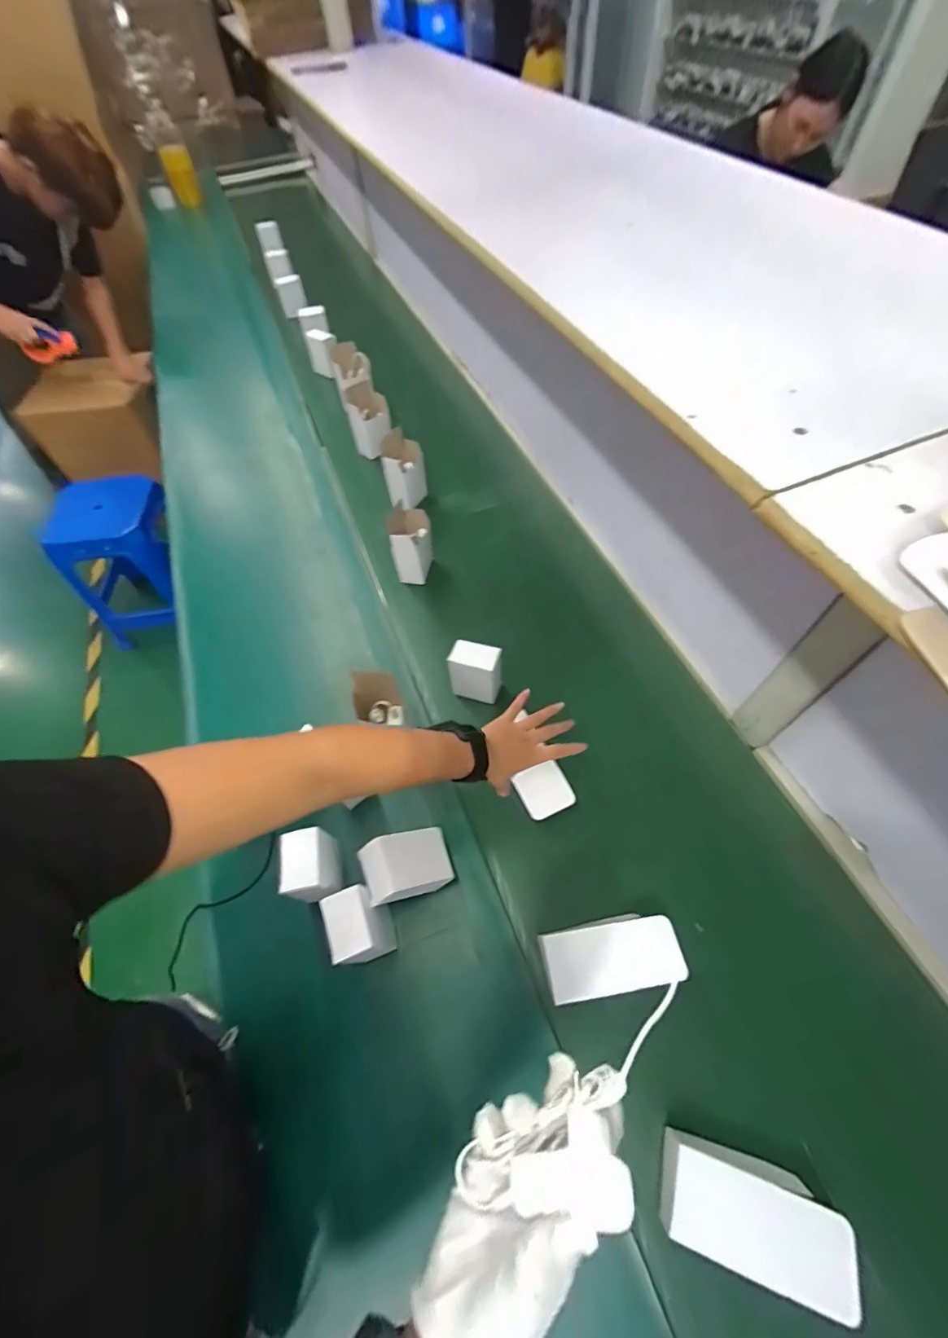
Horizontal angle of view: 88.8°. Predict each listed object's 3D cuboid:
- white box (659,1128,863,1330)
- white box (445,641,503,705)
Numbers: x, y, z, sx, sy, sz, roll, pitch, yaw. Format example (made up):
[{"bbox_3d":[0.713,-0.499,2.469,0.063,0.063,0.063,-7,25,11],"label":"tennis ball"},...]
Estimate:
[{"bbox_3d":[0.241,0.480,0.425,0.147,0.047,0.071,13,57,13],"label":"white box"},{"bbox_3d":[0.004,0.005,0.715,0.074,0.091,0.041,10,57,11],"label":"white box"}]

